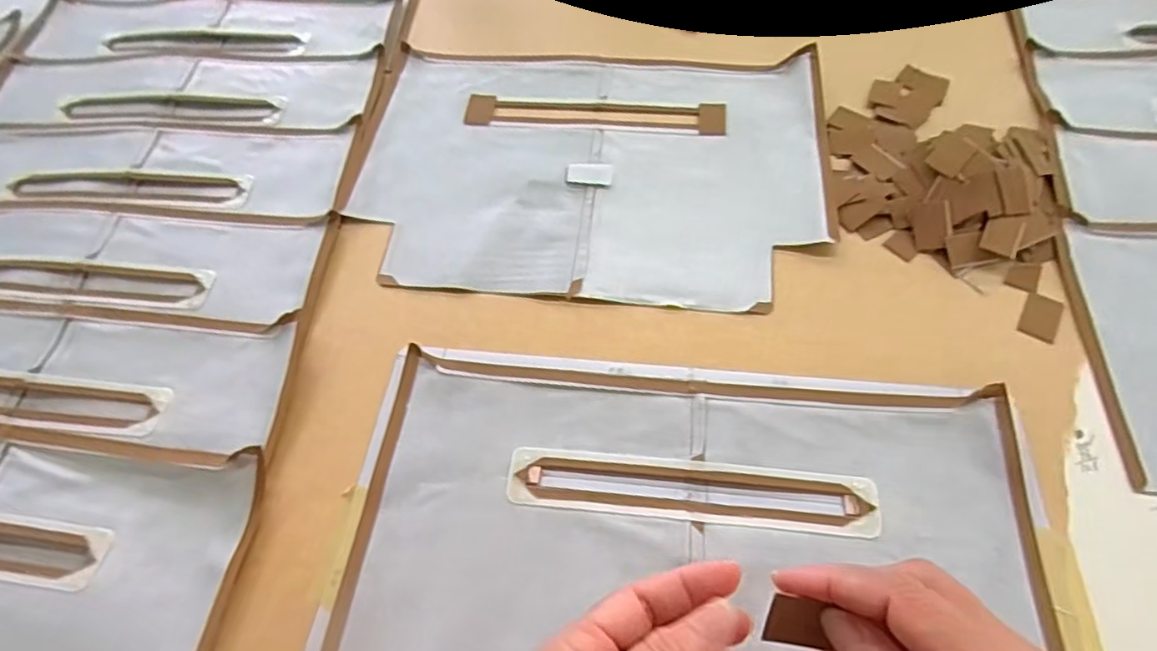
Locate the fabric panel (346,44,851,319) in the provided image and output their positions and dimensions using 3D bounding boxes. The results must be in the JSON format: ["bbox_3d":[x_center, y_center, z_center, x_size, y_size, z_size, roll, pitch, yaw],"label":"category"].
[{"bbox_3d":[0.008,-0.121,0.465,0.342,0.005,0.230,5,62,6],"label":"fabric panel"}]

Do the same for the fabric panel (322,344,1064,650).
[{"bbox_3d":[0.053,0.134,0.313,0.348,0.009,0.236,4,59,6],"label":"fabric panel"}]

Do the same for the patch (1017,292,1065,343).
[{"bbox_3d":[0.289,-0.005,0.385,0.021,0.004,0.031,30,67,18],"label":"patch"}]

